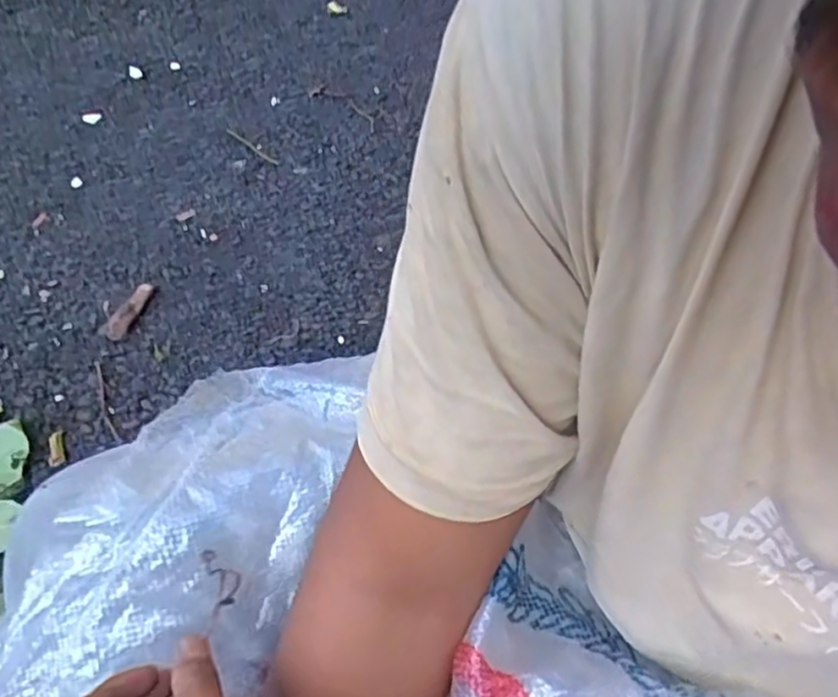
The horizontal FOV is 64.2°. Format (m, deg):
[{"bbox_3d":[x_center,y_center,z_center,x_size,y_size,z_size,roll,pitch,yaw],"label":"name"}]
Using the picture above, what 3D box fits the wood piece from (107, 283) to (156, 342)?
[{"bbox_3d":[-0.299,-0.038,0.693,0.016,0.019,0.067,23,64,10],"label":"wood piece"}]

